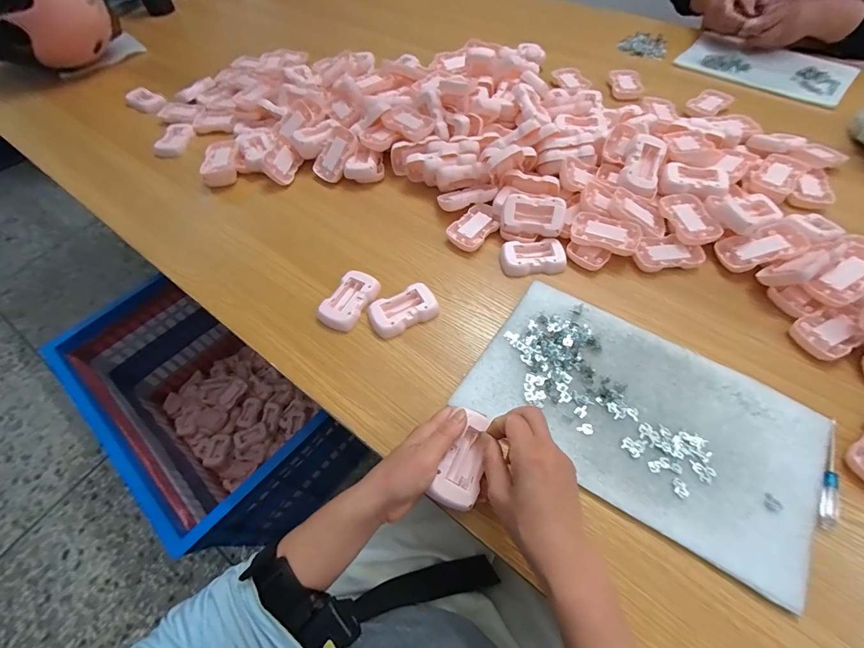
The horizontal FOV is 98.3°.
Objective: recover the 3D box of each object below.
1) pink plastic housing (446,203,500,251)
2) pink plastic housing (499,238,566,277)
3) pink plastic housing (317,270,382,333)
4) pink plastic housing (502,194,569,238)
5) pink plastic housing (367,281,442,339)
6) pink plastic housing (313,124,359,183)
[{"bbox_3d":[0.064,-0.144,0.557,0.053,0.015,0.084,36,67,22],"label":"pink plastic housing"},{"bbox_3d":[0.141,-0.093,0.521,0.086,0.015,0.053,-6,59,0],"label":"pink plastic housing"},{"bbox_3d":[-0.108,-0.030,0.490,0.048,0.022,0.084,24,63,17],"label":"pink plastic housing"},{"bbox_3d":[0.143,-0.154,0.524,0.084,0.016,0.052,10,92,11],"label":"pink plastic housing"},{"bbox_3d":[-0.036,-0.018,0.477,0.086,0.019,0.051,-23,60,-10],"label":"pink plastic housing"},{"bbox_3d":[-0.162,-0.286,0.635,0.056,0.020,0.089,34,102,18],"label":"pink plastic housing"}]

